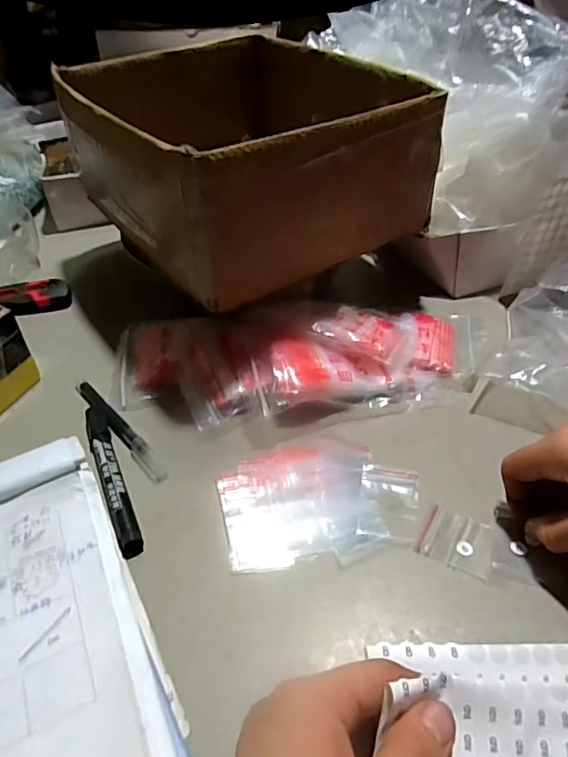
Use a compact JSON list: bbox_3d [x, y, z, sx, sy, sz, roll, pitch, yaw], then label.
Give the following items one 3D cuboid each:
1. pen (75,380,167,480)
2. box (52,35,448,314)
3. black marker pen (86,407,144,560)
[{"bbox_3d":[-0.135,0.039,0.438,0.015,0.008,0.133,-32,50,-29],"label":"pen"},{"bbox_3d":[-0.044,-0.222,0.521,0.255,0.118,0.303,-25,46,-23],"label":"box"},{"bbox_3d":[-0.128,0.067,0.397,0.017,0.010,0.146,-17,44,-17],"label":"black marker pen"}]

